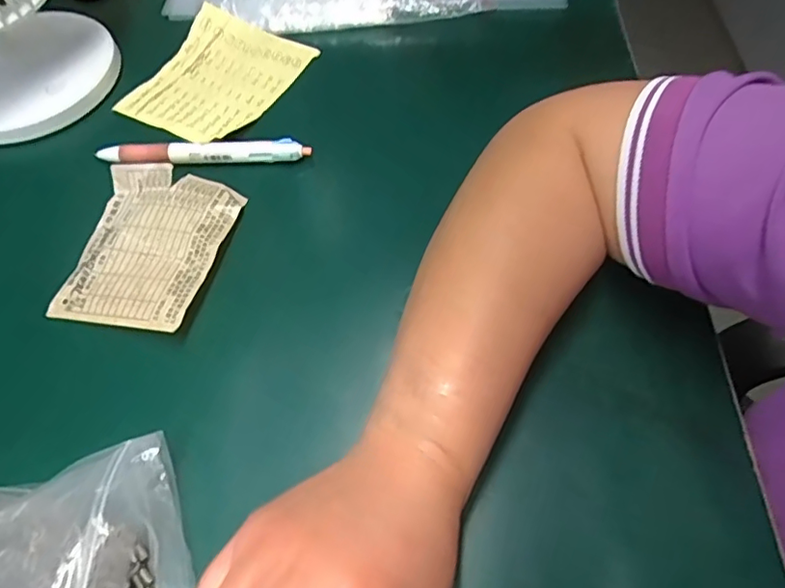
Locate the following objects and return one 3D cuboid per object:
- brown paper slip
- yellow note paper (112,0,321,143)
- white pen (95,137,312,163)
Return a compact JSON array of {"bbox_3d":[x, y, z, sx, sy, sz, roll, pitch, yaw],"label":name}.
[{"bbox_3d":[-0.146,-0.029,0.343,0.086,0.021,0.107,9,59,8],"label":"brown paper slip"},{"bbox_3d":[-0.131,-0.165,0.428,0.100,0.014,0.119,21,61,15],"label":"yellow note paper"},{"bbox_3d":[-0.126,-0.093,0.381,0.142,0.016,0.013,-1,58,2],"label":"white pen"}]

